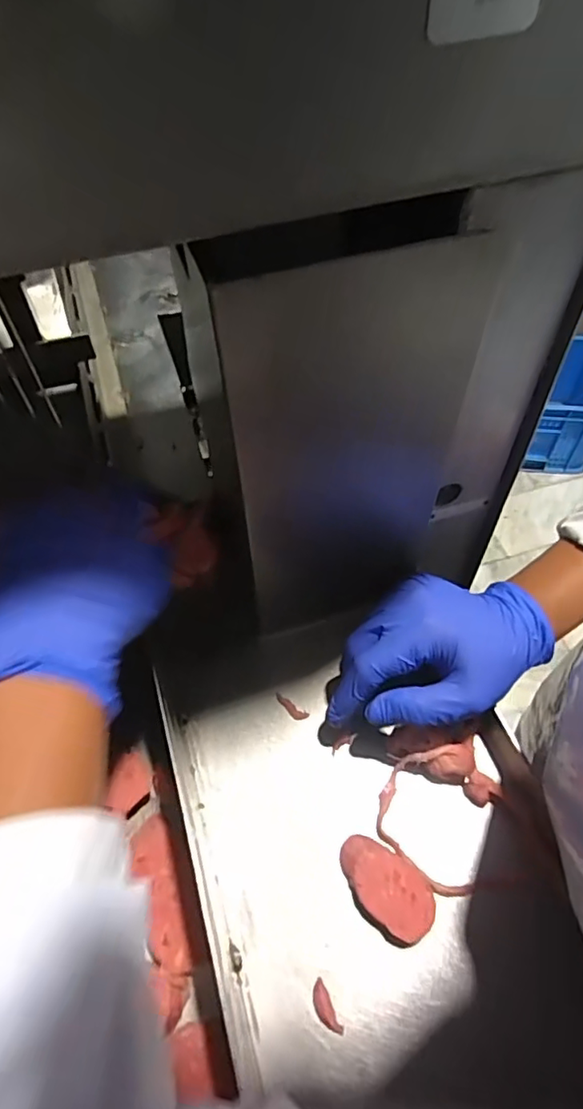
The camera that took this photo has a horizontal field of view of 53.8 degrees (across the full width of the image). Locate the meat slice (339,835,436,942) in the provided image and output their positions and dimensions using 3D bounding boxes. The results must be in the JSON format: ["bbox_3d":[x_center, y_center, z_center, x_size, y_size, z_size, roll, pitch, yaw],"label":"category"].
[{"bbox_3d":[0.052,0.182,0.319,0.057,0.012,0.032,38,63,24],"label":"meat slice"}]

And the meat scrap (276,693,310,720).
[{"bbox_3d":[-0.001,0.104,0.392,0.027,0.007,0.009,32,61,21],"label":"meat scrap"}]

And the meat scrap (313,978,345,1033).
[{"bbox_3d":[0.017,0.232,0.293,0.009,0.004,0.024,-22,57,-14],"label":"meat scrap"}]

